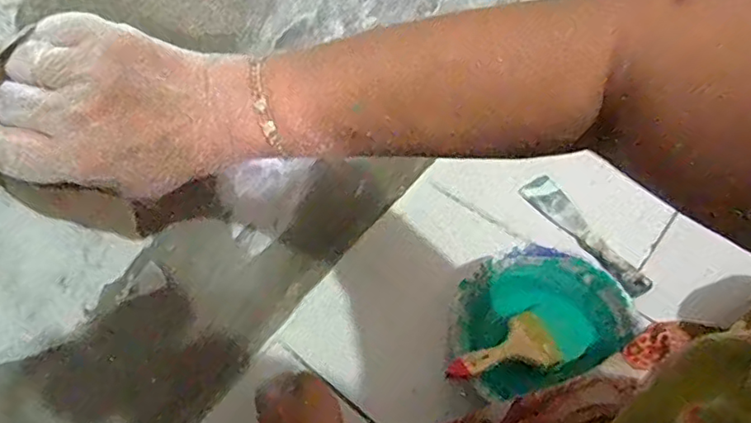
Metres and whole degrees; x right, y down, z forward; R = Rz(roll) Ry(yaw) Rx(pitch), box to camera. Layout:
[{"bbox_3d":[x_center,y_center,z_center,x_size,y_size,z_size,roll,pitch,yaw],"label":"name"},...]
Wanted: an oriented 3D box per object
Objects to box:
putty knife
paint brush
[{"bbox_3d":[0.270,0.027,0.712,0.041,0.016,0.197,-33,62,-15],"label":"putty knife"},{"bbox_3d":[0.140,0.152,0.601,0.150,0.009,0.061,-11,55,-33],"label":"paint brush"}]

